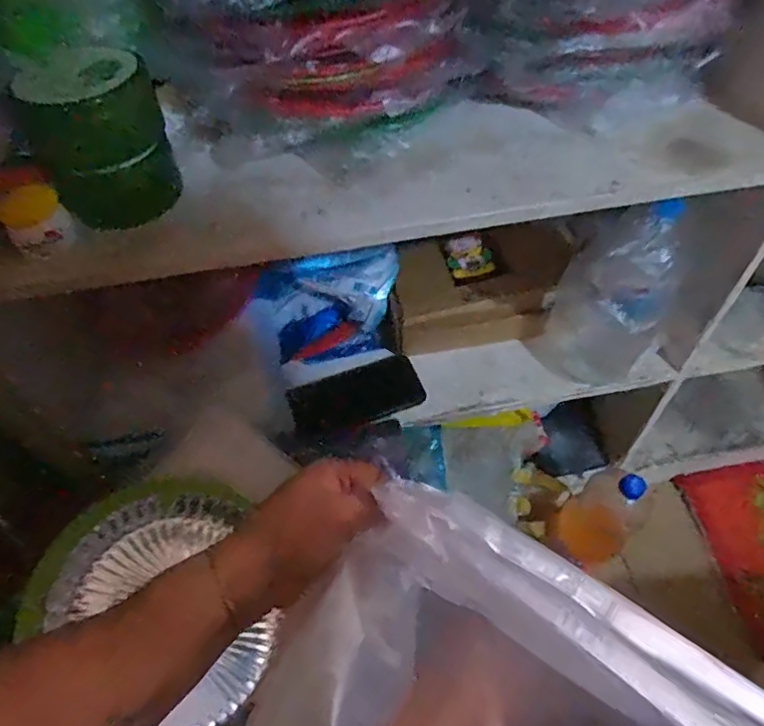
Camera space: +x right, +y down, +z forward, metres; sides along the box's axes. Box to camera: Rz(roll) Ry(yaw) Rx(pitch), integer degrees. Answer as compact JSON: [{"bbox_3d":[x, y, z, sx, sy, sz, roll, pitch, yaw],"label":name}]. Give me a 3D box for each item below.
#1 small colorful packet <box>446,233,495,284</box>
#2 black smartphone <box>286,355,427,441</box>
[{"bbox_3d":[0.116,-0.140,0.746,0.063,0.013,0.075,-15,55,-7],"label":"small colorful packet"},{"bbox_3d":[-0.033,0.045,0.734,0.168,0.015,0.075,-19,74,-12],"label":"black smartphone"}]

